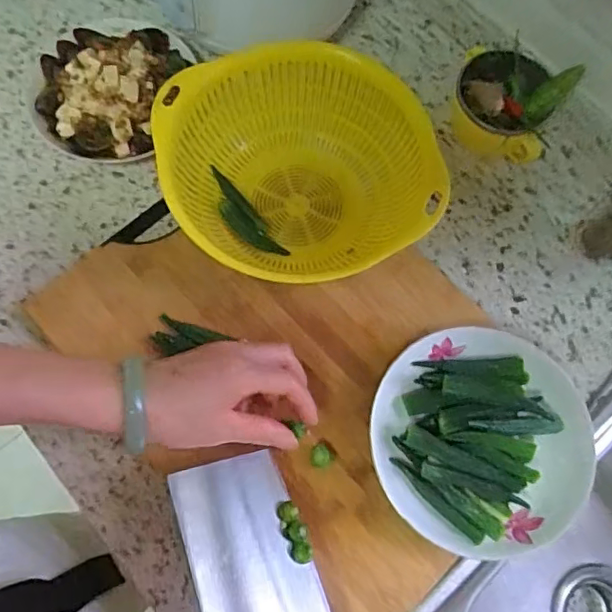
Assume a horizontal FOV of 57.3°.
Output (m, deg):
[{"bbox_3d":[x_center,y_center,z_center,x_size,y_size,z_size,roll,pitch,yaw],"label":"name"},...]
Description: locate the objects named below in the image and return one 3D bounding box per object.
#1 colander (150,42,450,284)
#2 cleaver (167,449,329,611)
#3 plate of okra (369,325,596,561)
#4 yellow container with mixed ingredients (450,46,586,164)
[{"bbox_3d":[-0.008,-0.104,0.488,0.202,0.119,0.209,1,72,-2],"label":"colander"},{"bbox_3d":[-0.010,0.236,0.347,0.080,0.016,0.289,-9,61,-27],"label":"cleaver"},{"bbox_3d":[0.139,0.101,0.436,0.168,0.030,0.164,1,72,-2],"label":"plate of okra"},{"bbox_3d":[0.194,-0.200,0.547,0.108,0.065,0.091,34,74,9],"label":"yellow container with mixed ingredients"}]

